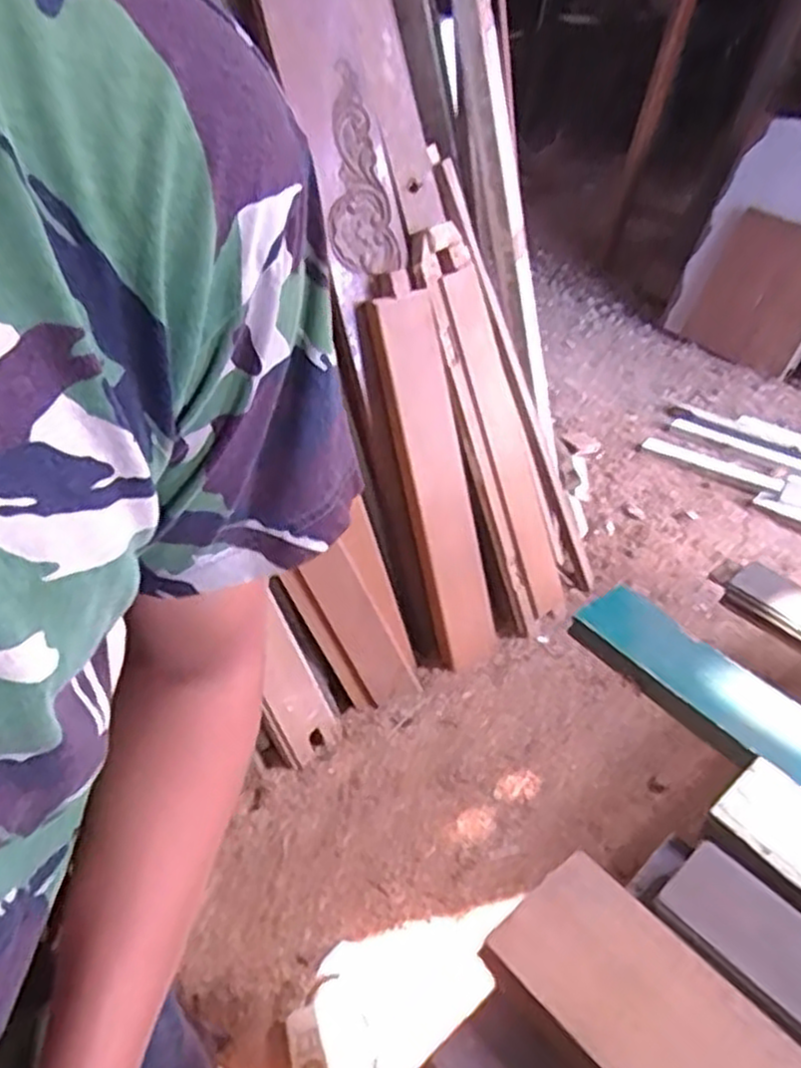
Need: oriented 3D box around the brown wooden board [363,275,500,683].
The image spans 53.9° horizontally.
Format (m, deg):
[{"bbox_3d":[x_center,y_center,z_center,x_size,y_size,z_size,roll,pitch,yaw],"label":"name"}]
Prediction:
[{"bbox_3d":[0.085,-0.115,1.647,0.170,0.821,0.051,-22,18,-31],"label":"brown wooden board"}]

